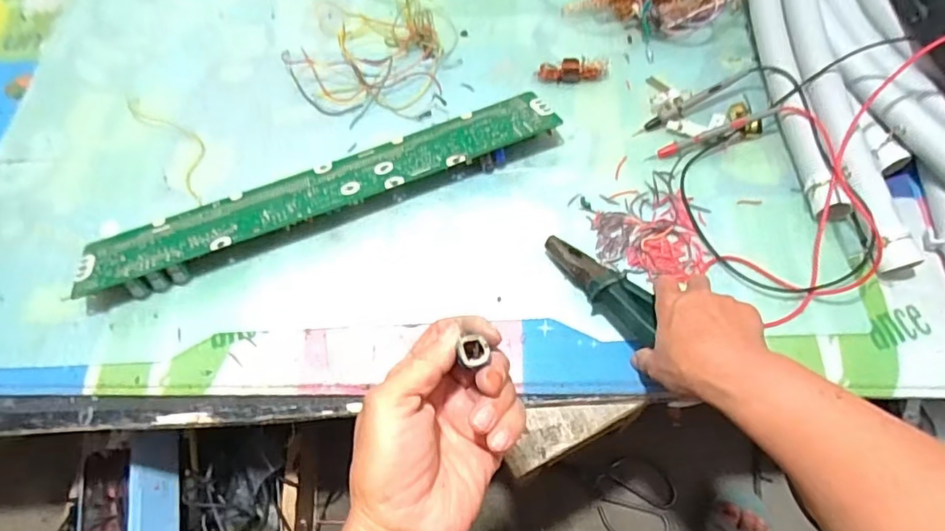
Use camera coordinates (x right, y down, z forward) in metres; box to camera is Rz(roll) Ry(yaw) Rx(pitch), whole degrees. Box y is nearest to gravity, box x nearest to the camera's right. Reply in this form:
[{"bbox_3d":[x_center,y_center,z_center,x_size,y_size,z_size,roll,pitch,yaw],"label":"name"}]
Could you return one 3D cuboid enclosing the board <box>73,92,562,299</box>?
[{"bbox_3d":[-0.151,-0.083,0.584,0.497,0.032,0.087,-20,65,-7],"label":"board"}]

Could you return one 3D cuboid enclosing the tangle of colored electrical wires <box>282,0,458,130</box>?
[{"bbox_3d":[-0.122,-0.267,0.673,0.186,0.027,0.201,-1,64,2],"label":"tangle of colored electrical wires"}]

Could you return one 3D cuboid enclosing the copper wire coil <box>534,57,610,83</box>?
[{"bbox_3d":[0.118,-0.226,0.649,0.083,0.019,0.022,-5,64,1],"label":"copper wire coil"}]

